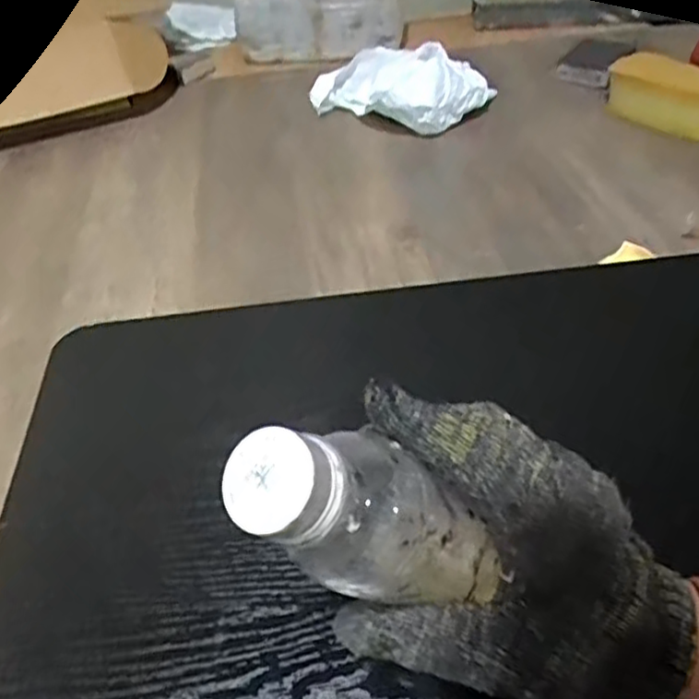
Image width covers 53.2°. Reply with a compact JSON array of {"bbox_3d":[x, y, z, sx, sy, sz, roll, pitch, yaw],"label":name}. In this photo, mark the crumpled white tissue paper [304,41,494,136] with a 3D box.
[{"bbox_3d":[0.059,-0.321,0.831,0.203,0.069,0.114,23,49,30],"label":"crumpled white tissue paper"}]

